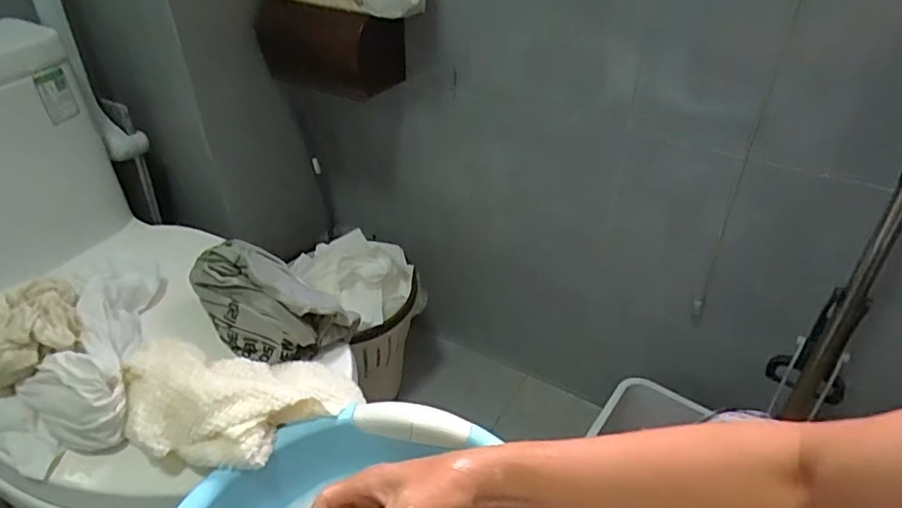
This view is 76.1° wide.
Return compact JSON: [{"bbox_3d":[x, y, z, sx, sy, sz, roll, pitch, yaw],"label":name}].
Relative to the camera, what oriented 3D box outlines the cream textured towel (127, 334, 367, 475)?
[{"bbox_3d":[-0.200,0.139,0.544,0.200,0.073,0.122,-2,36,-1],"label":"cream textured towel"}]

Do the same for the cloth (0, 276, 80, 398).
[{"bbox_3d":[-0.421,0.075,0.566,0.092,0.063,0.104,-18,39,-21],"label":"cloth"}]

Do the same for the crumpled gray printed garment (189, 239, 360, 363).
[{"bbox_3d":[-0.208,0.054,0.643,0.179,0.082,0.102,16,39,23],"label":"crumpled gray printed garment"}]

